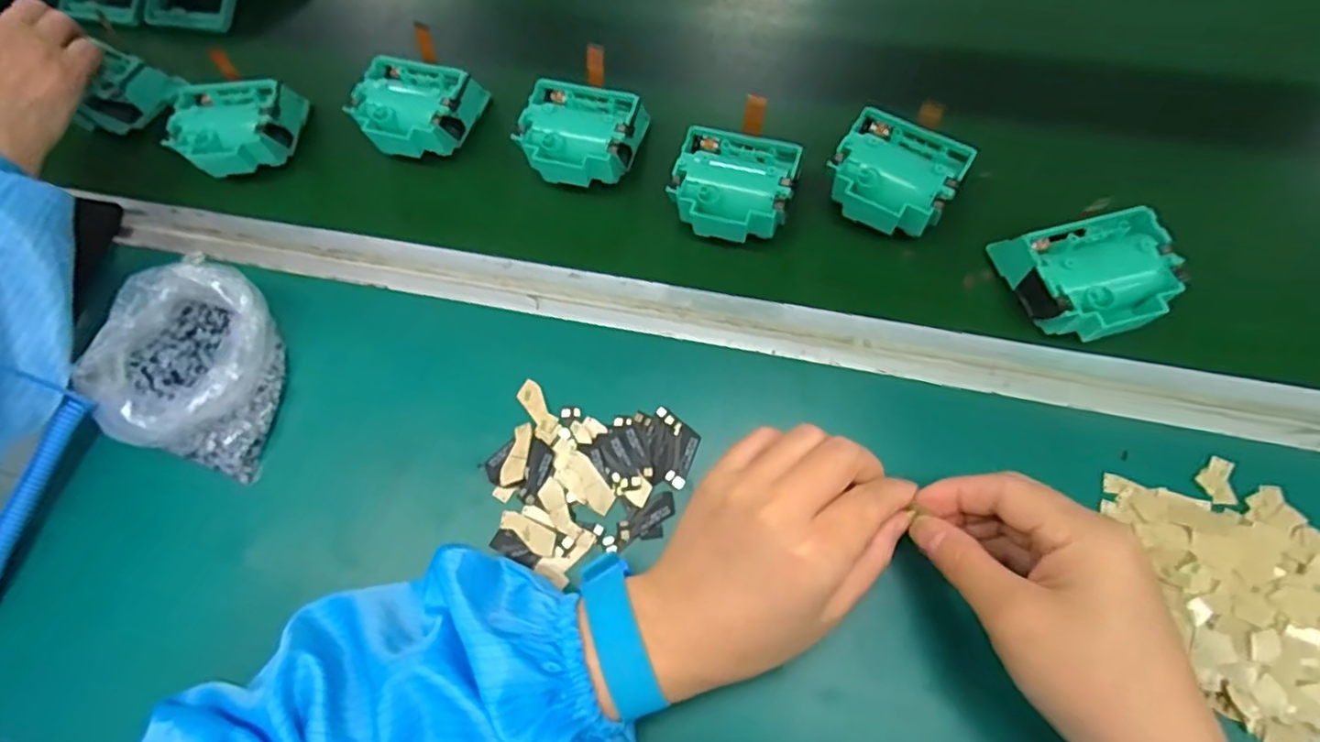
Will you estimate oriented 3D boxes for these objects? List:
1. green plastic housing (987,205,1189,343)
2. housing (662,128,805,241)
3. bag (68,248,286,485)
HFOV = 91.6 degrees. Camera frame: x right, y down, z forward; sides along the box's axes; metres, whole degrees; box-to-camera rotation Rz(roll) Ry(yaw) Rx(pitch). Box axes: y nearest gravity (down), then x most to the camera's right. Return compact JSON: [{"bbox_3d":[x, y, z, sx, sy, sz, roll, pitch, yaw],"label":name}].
[{"bbox_3d":[0.245,-0.055,0.369,0.072,0.042,0.075,-14,68,-3],"label":"green plastic housing"},{"bbox_3d":[0.047,-0.115,0.419,0.077,0.047,0.071,18,69,10],"label":"housing"},{"bbox_3d":[-0.289,-0.008,0.397,0.121,0.048,0.113,16,69,9],"label":"bag"}]

